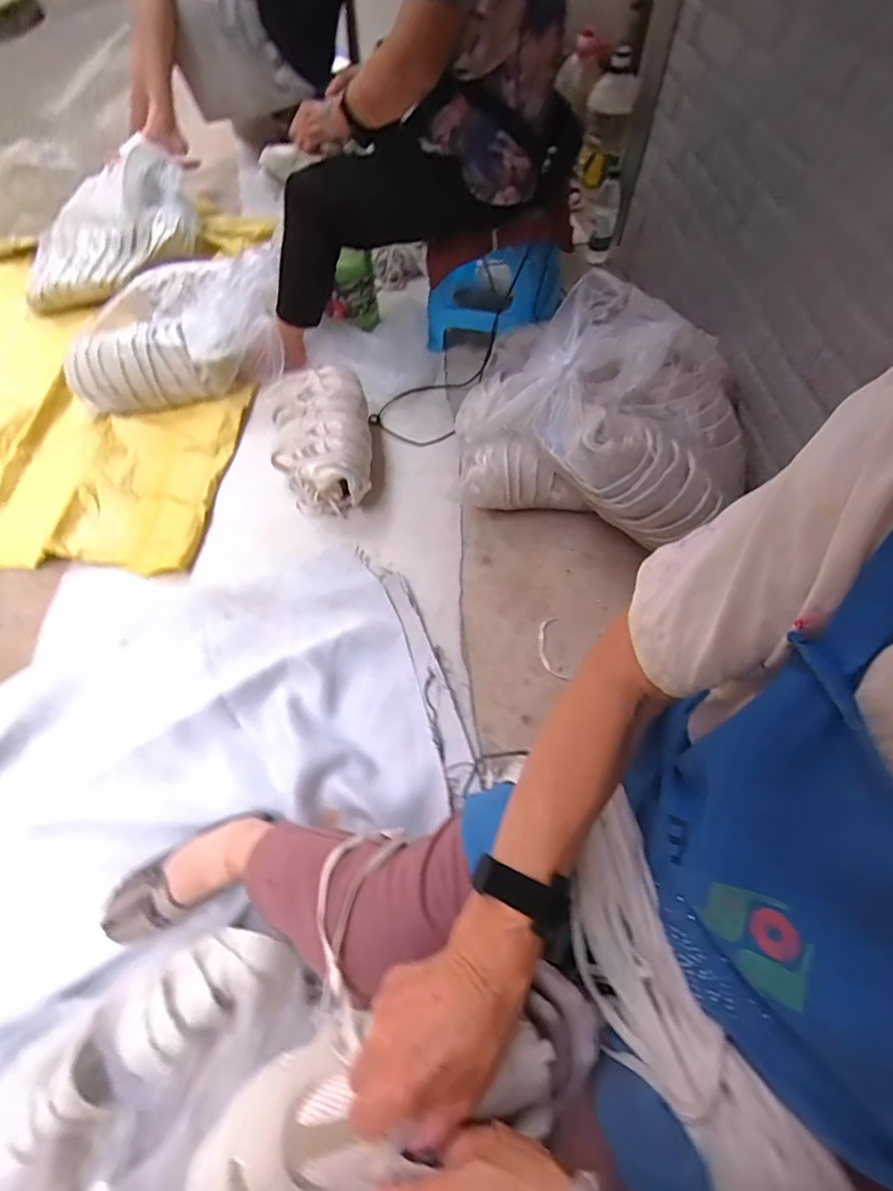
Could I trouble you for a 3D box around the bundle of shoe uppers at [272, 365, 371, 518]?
[{"bbox_3d":[-0.264,-0.328,1.134,0.208,0.135,0.328,-8,59,-5],"label":"bundle of shoe uppers"}]

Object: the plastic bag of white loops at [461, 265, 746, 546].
[{"bbox_3d":[0.276,-0.325,1.016,0.553,0.287,0.393,23,63,16],"label":"plastic bag of white loops"}]

